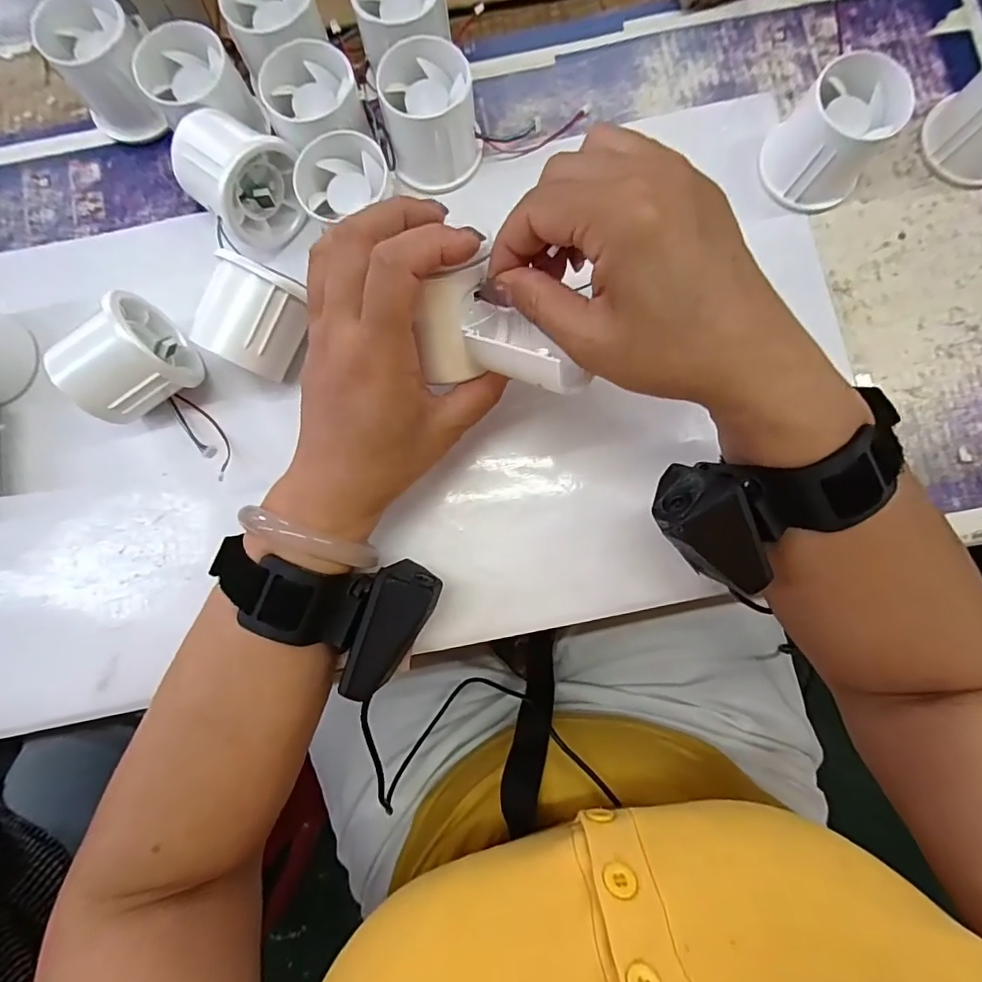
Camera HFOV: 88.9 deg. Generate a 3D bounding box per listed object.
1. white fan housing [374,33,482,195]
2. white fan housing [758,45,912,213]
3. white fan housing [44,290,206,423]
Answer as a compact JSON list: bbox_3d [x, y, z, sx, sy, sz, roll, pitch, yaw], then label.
[{"bbox_3d":[-0.035,-0.217,0.293,0.051,0.047,0.055,-5,84,1],"label":"white fan housing"},{"bbox_3d":[0.190,-0.198,0.280,0.055,0.050,0.054,0,84,2],"label":"white fan housing"},{"bbox_3d":[-0.202,-0.069,0.278,0.058,0.055,0.053,-27,84,-1],"label":"white fan housing"}]

